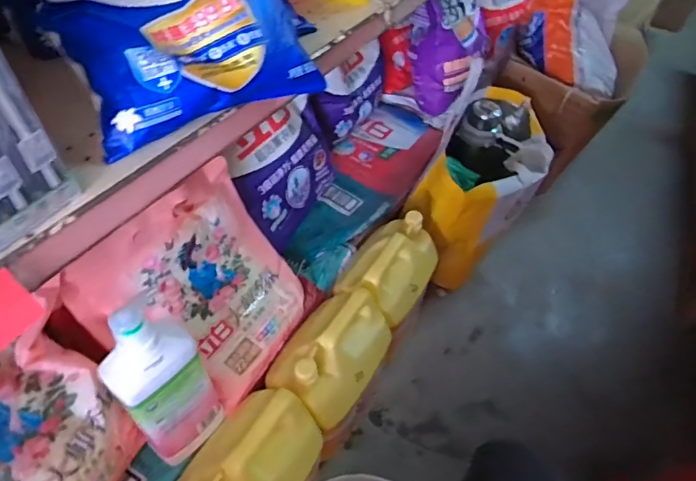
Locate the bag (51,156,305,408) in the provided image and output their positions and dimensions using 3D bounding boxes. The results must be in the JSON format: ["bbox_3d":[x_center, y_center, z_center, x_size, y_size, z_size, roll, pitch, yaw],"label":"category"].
[{"bbox_3d":[-0.208,0.071,0.703,0.079,0.288,0.279,-9,32,48],"label":"bag"}]

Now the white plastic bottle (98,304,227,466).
[{"bbox_3d":[-0.211,0.171,0.569,0.080,0.237,0.096,35,55,22],"label":"white plastic bottle"}]

